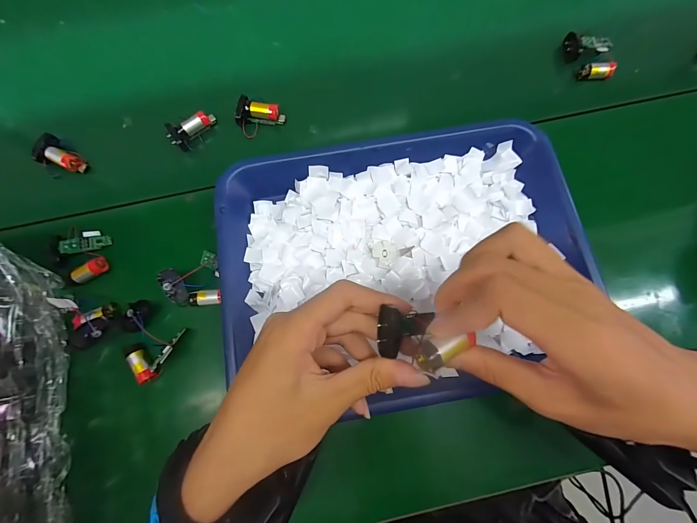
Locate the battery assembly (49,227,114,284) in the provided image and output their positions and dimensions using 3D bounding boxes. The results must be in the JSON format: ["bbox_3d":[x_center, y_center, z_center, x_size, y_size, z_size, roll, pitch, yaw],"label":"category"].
[{"bbox_3d":[-0.266,-0.008,0.314,0.047,0.018,0.056,-14,74,-4],"label":"battery assembly"}]

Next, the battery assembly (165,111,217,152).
[{"bbox_3d":[-0.175,-0.149,0.357,0.025,0.030,0.052,38,77,11],"label":"battery assembly"}]

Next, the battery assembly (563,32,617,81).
[{"bbox_3d":[0.282,-0.241,0.372,0.052,0.020,0.050,6,74,2],"label":"battery assembly"}]

